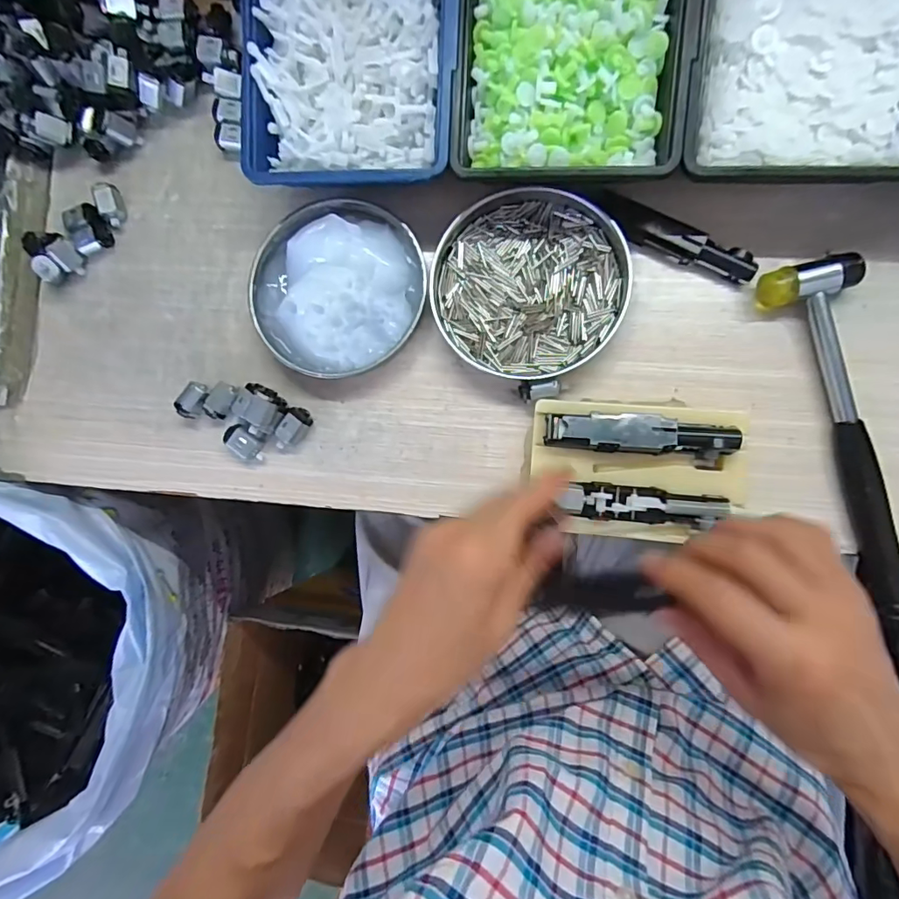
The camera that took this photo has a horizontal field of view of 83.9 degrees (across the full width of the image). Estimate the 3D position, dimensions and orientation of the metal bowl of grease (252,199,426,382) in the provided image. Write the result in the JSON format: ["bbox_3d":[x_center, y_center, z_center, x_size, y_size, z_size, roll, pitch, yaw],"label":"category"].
[{"bbox_3d":[-0.085,-0.121,0.372,0.129,0.032,0.131,0,87,7],"label":"metal bowl of grease"}]

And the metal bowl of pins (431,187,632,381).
[{"bbox_3d":[0.057,-0.118,0.360,0.128,0.022,0.135,0,87,7],"label":"metal bowl of pins"}]

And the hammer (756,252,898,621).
[{"bbox_3d":[0.259,-0.008,0.325,0.054,0.022,0.233,-12,86,7],"label":"hammer"}]

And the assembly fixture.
[{"bbox_3d":[0.125,0.015,0.338,0.139,0.033,0.089,4,88,7],"label":"assembly fixture"}]

